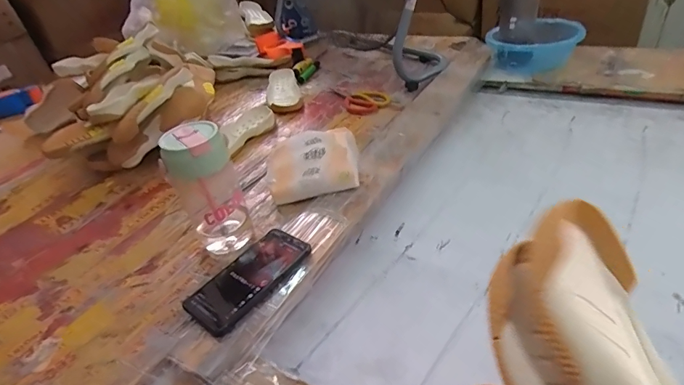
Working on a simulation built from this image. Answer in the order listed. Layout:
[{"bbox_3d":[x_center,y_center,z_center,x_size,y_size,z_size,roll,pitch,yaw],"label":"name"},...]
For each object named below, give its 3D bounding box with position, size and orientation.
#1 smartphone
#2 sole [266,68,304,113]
[{"bbox_3d":[-0.124,0.111,0.554,0.086,0.014,0.165,27,51,32],"label":"smartphone"},{"bbox_3d":[-0.150,-0.266,1.062,0.086,0.028,0.215,-10,35,-3],"label":"sole"}]

